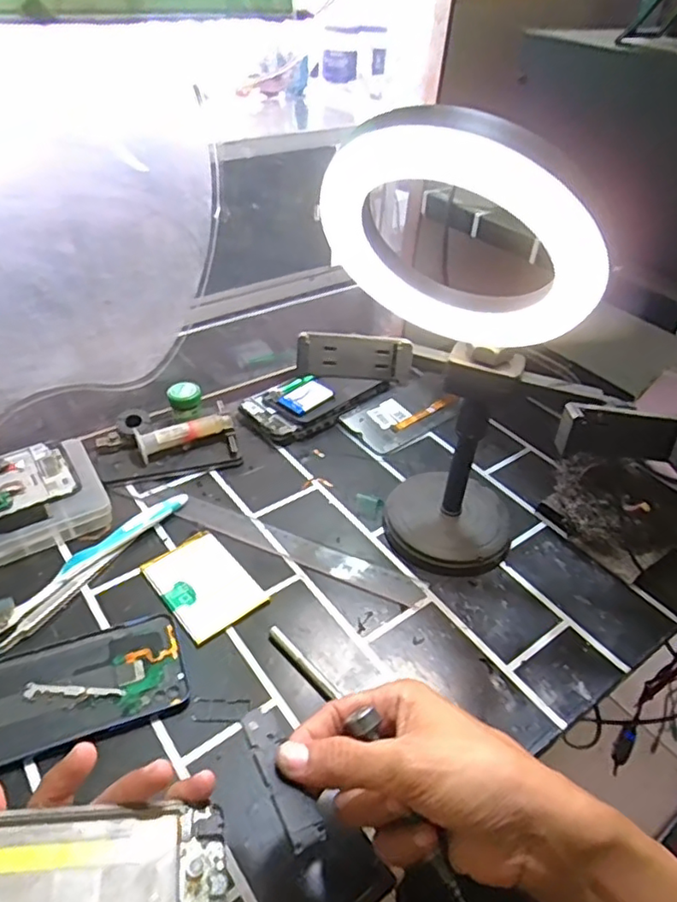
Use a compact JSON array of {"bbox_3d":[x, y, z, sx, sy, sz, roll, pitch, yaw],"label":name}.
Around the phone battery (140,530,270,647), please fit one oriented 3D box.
[{"bbox_3d":[-0.103,0.099,0.459,0.061,0.004,0.088,-27,49,-32],"label":"phone battery"}]

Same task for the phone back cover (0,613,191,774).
[{"bbox_3d":[-0.177,0.155,0.385,0.153,0.004,0.075,-11,43,-19],"label":"phone back cover"}]

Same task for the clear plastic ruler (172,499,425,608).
[{"bbox_3d":[-0.032,0.078,0.494,0.212,0.005,0.032,18,41,16],"label":"clear plastic ruler"}]

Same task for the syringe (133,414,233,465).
[{"bbox_3d":[-0.143,-0.014,0.565,0.086,0.024,0.022,-18,45,-25],"label":"syringe"}]

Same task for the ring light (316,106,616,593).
[{"bbox_3d":[0.068,-0.048,0.402,0.156,0.322,0.144,3,40,-2],"label":"ring light"}]

